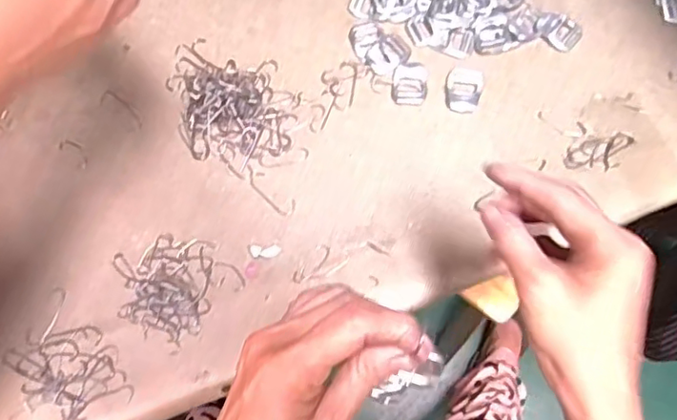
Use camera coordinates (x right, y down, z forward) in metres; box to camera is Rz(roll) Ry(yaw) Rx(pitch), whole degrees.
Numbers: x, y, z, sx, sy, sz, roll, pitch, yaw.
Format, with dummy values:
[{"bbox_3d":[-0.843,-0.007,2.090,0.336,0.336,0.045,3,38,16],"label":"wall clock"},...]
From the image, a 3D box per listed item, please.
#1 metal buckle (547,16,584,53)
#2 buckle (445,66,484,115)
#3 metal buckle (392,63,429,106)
[{"bbox_3d":[0.200,-0.154,0.517,0.024,0.004,0.034,37,76,14],"label":"metal buckle"},{"bbox_3d":[0.107,-0.103,0.506,0.031,0.005,0.043,17,72,8],"label":"buckle"},{"bbox_3d":[0.062,-0.108,0.509,0.030,0.006,0.037,4,71,4],"label":"metal buckle"}]

